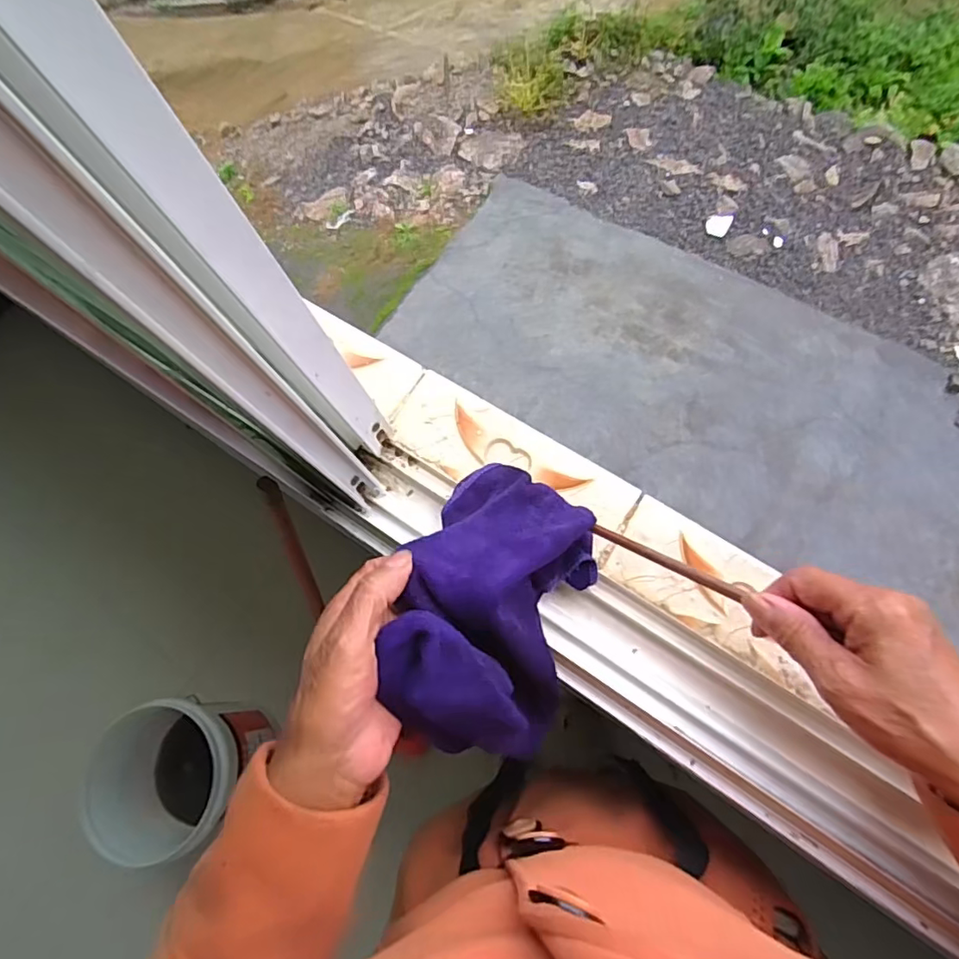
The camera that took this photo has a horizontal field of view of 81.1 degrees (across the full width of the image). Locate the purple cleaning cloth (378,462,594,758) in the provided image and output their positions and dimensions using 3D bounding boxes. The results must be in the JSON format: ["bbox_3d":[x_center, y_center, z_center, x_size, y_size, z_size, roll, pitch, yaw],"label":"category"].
[{"bbox_3d":[0.010,0.067,0.335,0.105,0.087,0.168,19,69,10],"label":"purple cleaning cloth"}]

